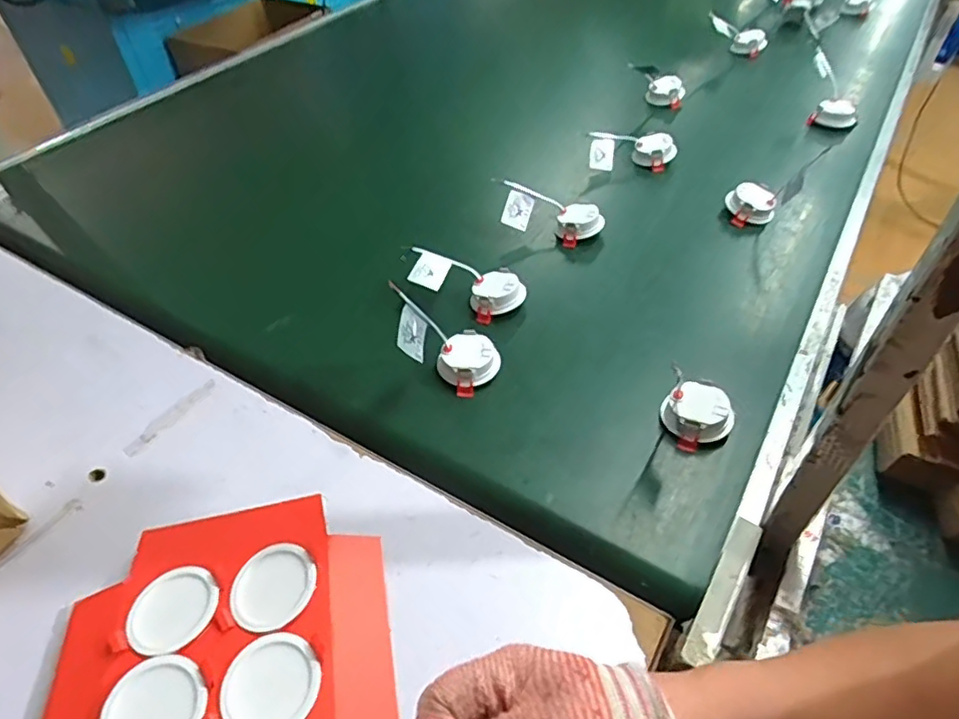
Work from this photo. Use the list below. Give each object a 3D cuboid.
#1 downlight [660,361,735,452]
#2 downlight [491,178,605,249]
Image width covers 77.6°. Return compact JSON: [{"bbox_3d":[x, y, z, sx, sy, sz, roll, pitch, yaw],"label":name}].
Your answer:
[{"bbox_3d":[0.227,0.057,0.624,0.073,0.044,0.072,21,50,21],"label":"downlight"},{"bbox_3d":[0.098,-0.217,0.869,0.163,0.060,0.063,18,51,1],"label":"downlight"}]

